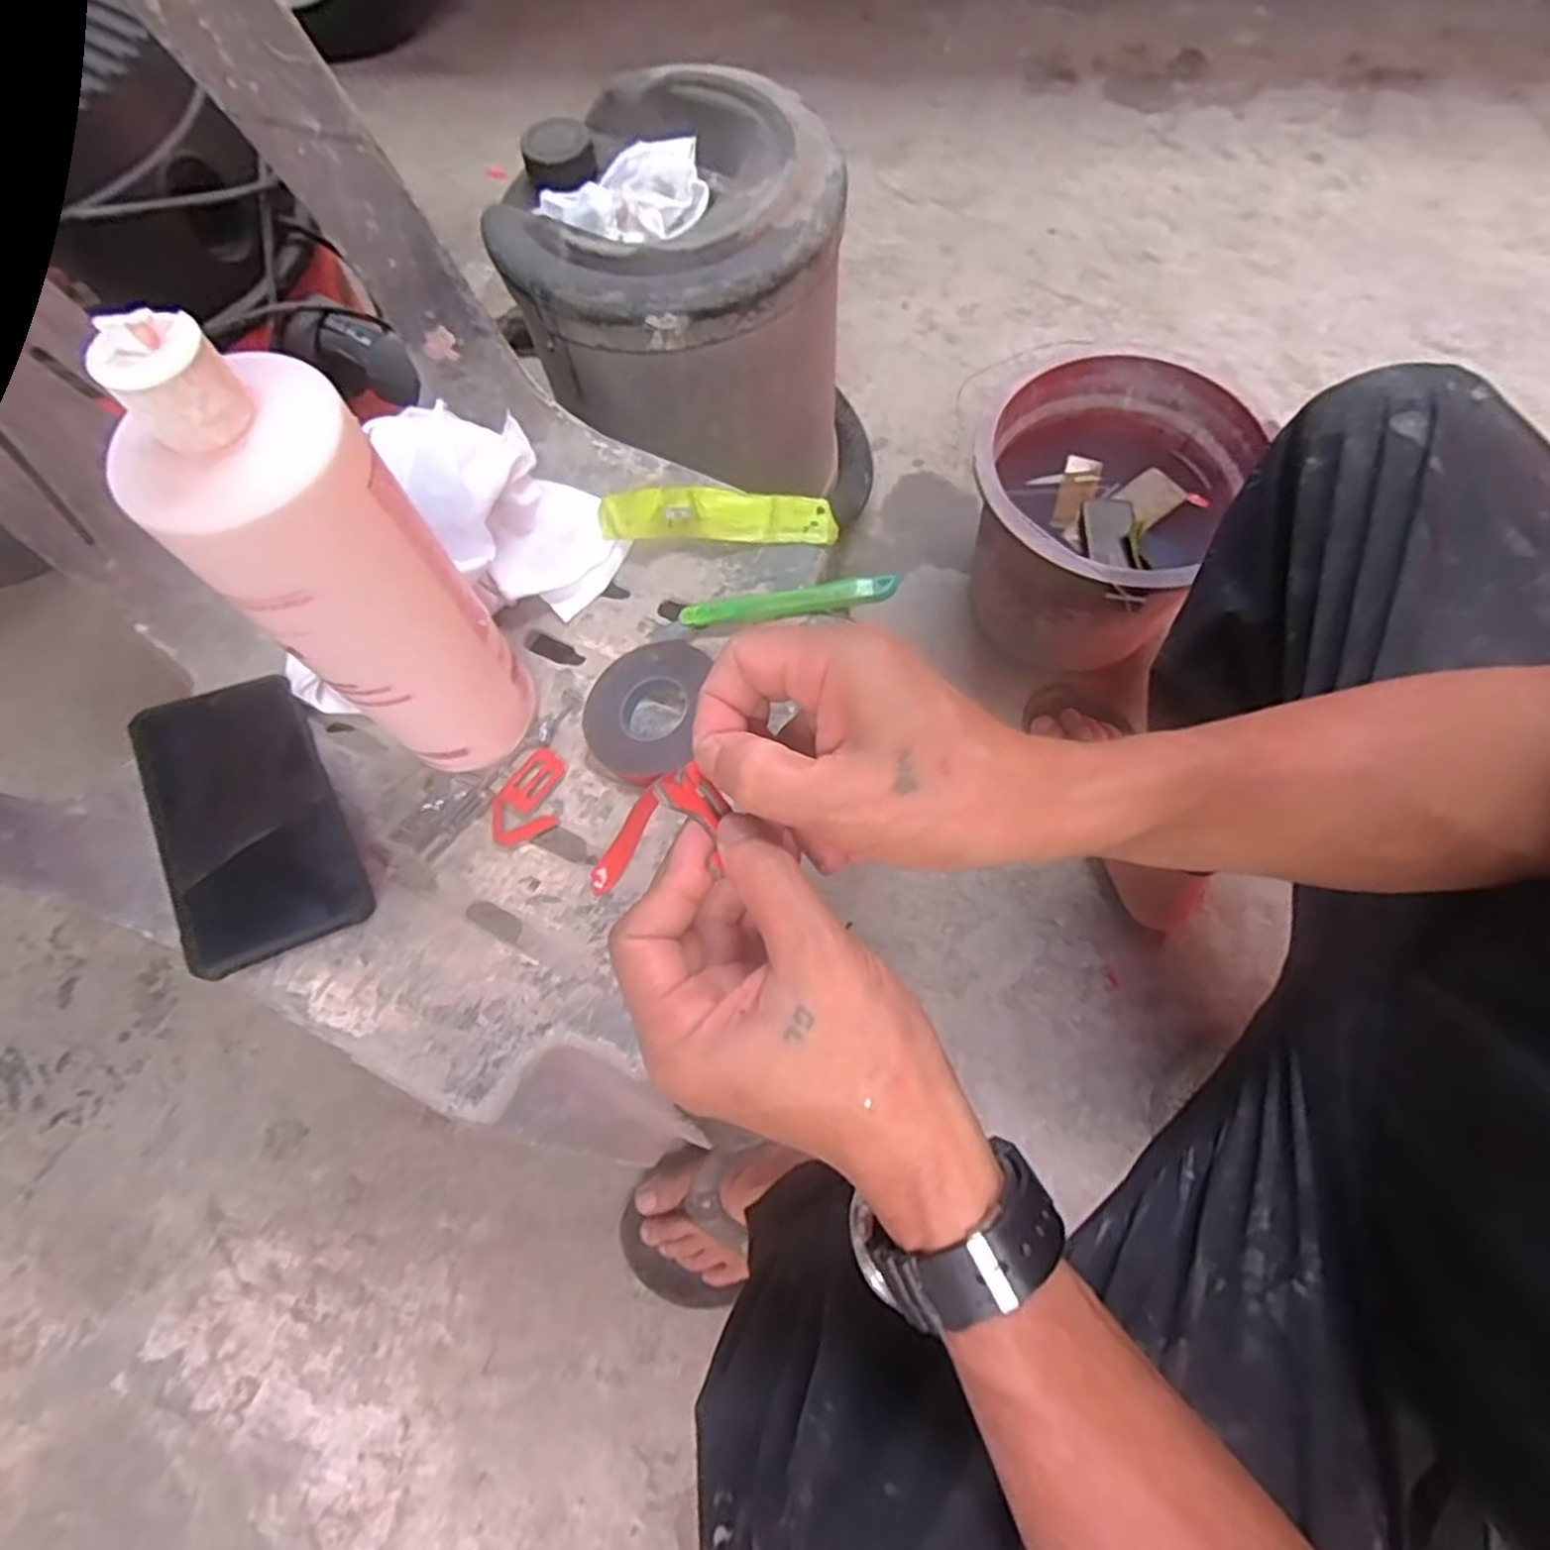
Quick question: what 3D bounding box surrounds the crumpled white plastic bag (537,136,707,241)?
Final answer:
[{"bbox_3d":[-0.120,-0.477,0.630,0.137,0.031,0.091,13,69,8],"label":"crumpled white plastic bag"}]

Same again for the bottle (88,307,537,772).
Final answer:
[{"bbox_3d":[-0.178,-0.081,0.339,0.076,0.240,0.064,-37,71,-12],"label":"bottle"}]

